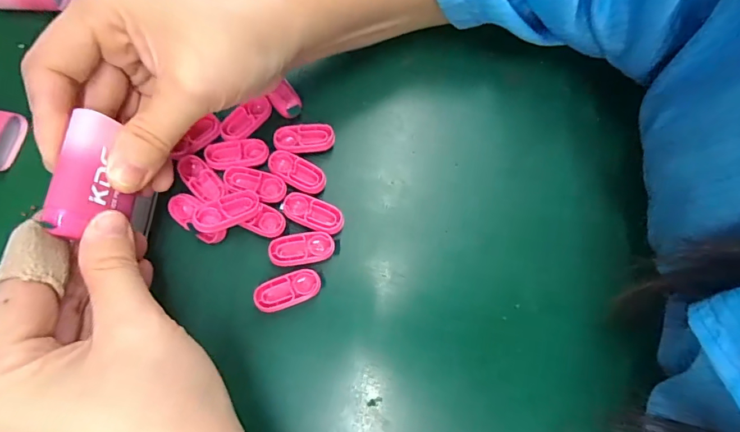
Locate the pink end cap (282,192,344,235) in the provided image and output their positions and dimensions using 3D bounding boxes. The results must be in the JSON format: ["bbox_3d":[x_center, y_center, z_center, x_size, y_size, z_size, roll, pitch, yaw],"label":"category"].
[{"bbox_3d":[-0.031,-0.002,0.231,0.034,0.004,0.016,23,74,6],"label":"pink end cap"}]

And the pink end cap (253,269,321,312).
[{"bbox_3d":[-0.043,0.038,0.218,0.034,0.004,0.016,-20,75,-7],"label":"pink end cap"}]

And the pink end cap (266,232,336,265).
[{"bbox_3d":[-0.036,0.017,0.225,0.034,0.004,0.015,-11,74,-4],"label":"pink end cap"}]

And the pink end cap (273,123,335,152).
[{"bbox_3d":[-0.038,-0.045,0.246,0.034,0.004,0.015,-7,74,-3],"label":"pink end cap"}]

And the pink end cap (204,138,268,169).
[{"bbox_3d":[-0.075,-0.036,0.239,0.034,0.004,0.016,-8,74,-3],"label":"pink end cap"}]

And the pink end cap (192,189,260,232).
[{"bbox_3d":[-0.072,-0.003,0.220,0.037,0.007,0.017,-30,75,-32],"label":"pink end cap"}]

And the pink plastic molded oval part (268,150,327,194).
[{"bbox_3d":[-0.041,-0.026,0.238,0.034,0.004,0.016,28,75,7],"label":"pink plastic molded oval part"}]

